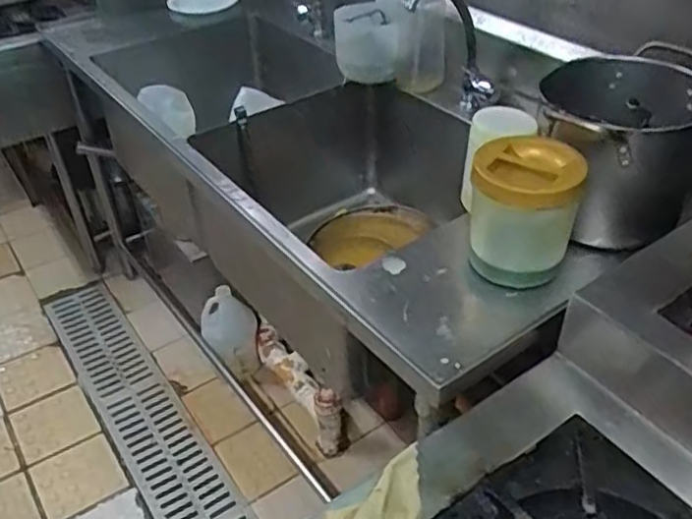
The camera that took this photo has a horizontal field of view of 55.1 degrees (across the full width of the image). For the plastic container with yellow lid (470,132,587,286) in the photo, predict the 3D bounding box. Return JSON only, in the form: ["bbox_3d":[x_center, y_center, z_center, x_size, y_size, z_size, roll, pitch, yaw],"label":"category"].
[{"bbox_3d":[0.230,-0.060,0.867,0.126,0.164,0.143,11,40,14],"label":"plastic container with yellow lid"}]

